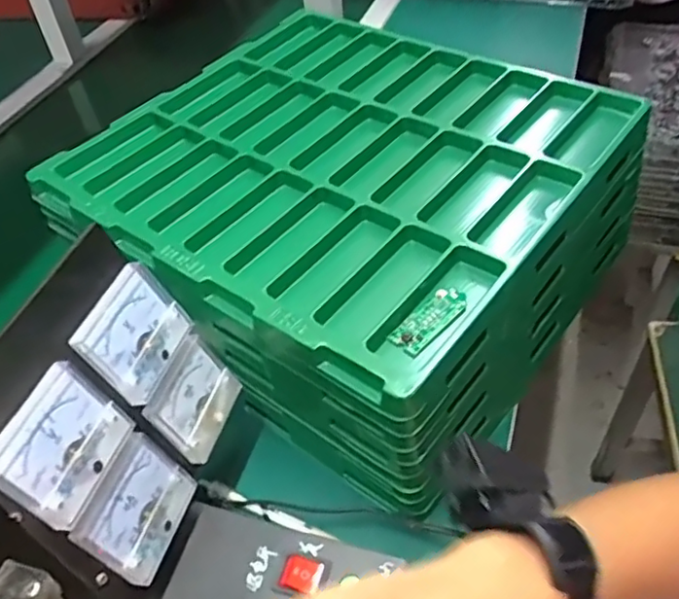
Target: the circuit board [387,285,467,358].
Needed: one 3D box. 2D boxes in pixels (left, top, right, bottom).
[{"bbox_3d":[0.058,0.012,0.399,0.058,0.005,0.025,-38,55,-26],"label":"circuit board"}]

